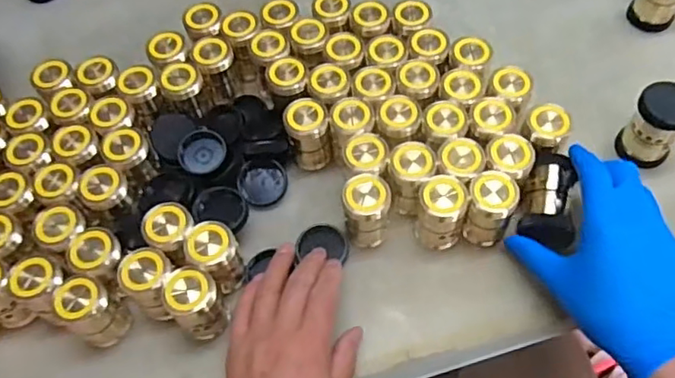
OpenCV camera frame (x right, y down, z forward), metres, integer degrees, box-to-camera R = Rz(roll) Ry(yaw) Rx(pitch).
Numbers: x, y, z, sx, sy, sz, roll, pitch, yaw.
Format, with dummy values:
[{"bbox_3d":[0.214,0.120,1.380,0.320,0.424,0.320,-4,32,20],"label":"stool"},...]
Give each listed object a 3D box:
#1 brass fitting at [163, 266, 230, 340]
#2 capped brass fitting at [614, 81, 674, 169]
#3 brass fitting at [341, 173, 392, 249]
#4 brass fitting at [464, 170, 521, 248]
[{"bbox_3d":[-0.107,0.087,0.448,0.036,0.061,0.034,-1,60,2],"label":"brass fitting"},{"bbox_3d":[0.275,-0.055,0.504,0.044,0.068,0.040,35,67,21],"label":"capped brass fitting"},{"bbox_3d":[0.025,0.019,0.480,0.038,0.063,0.032,-5,59,0],"label":"brass fitting"},{"bbox_3d":[0.124,0.017,0.479,0.036,0.075,0.031,21,63,14],"label":"brass fitting"}]

